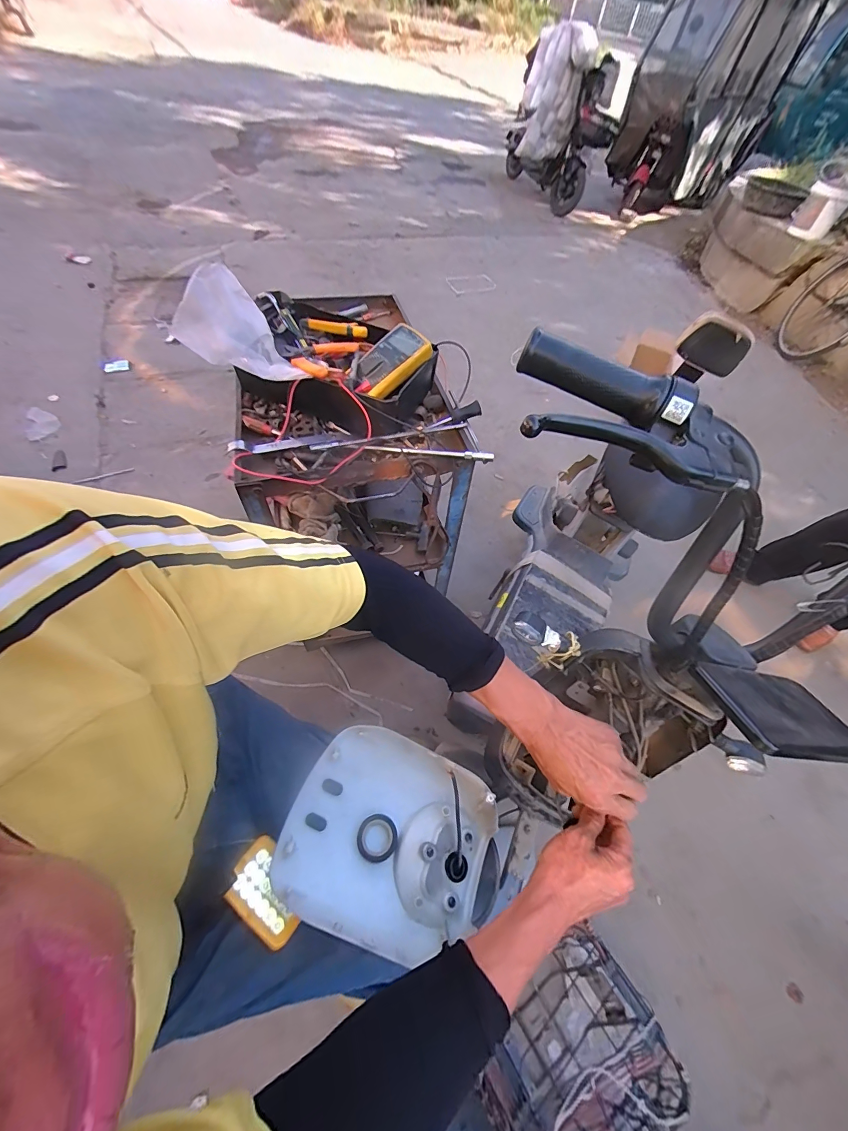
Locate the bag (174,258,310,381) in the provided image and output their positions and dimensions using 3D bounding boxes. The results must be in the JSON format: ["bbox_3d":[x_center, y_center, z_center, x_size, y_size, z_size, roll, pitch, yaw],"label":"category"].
[{"bbox_3d":[-0.316,-0.381,0.643,0.141,0.103,0.197,-32,66,-25],"label":"bag"}]

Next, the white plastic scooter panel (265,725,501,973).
[{"bbox_3d":[-0.048,0.346,0.512,0.253,0.068,0.218,27,57,10],"label":"white plastic scooter panel"}]

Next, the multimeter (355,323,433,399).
[{"bbox_3d":[-0.061,-0.363,0.710,0.095,0.049,0.161,39,84,12],"label":"multimeter"}]

